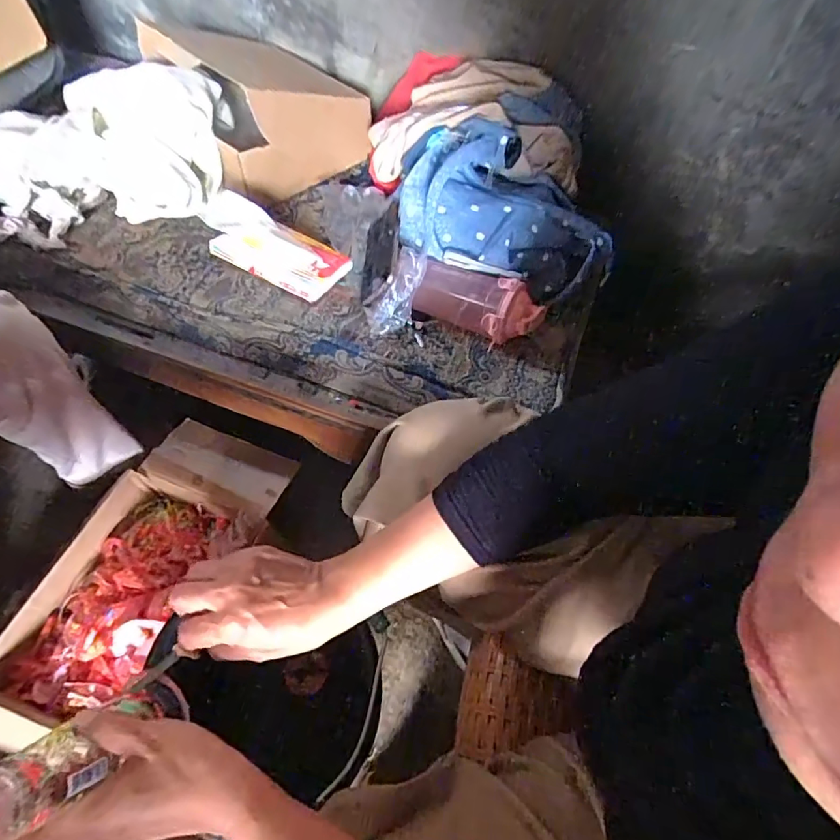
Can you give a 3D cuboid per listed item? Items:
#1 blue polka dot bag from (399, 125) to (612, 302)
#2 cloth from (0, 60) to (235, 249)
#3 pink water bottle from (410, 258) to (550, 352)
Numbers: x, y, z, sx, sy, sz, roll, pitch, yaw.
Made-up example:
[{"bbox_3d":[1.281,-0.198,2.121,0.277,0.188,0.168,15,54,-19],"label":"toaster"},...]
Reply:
[{"bbox_3d":[0.124,-0.286,0.706,0.312,0.179,0.165,11,59,3],"label":"blue polka dot bag"},{"bbox_3d":[-0.459,-0.402,0.738,0.335,0.163,0.260,-2,59,-5],"label":"cloth"},{"bbox_3d":[0.081,-0.160,0.686,0.172,0.072,0.070,23,60,10],"label":"pink water bottle"}]

